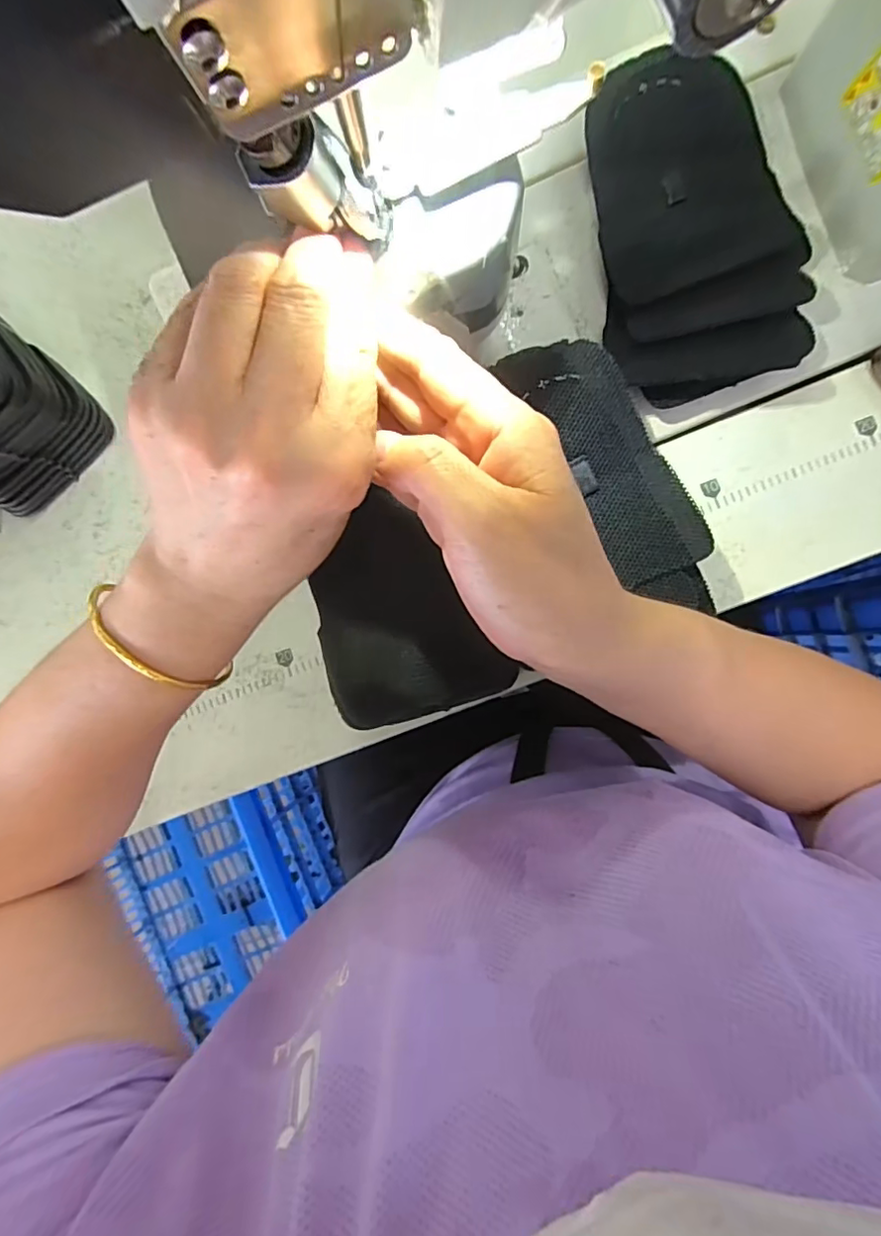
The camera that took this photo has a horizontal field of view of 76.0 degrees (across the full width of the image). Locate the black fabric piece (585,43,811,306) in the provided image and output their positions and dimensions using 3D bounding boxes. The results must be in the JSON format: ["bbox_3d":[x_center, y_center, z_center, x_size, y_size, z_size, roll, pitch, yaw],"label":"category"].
[{"bbox_3d":[0.143,-0.257,0.326,0.109,0.014,0.129,-15,93,1],"label":"black fabric piece"}]

